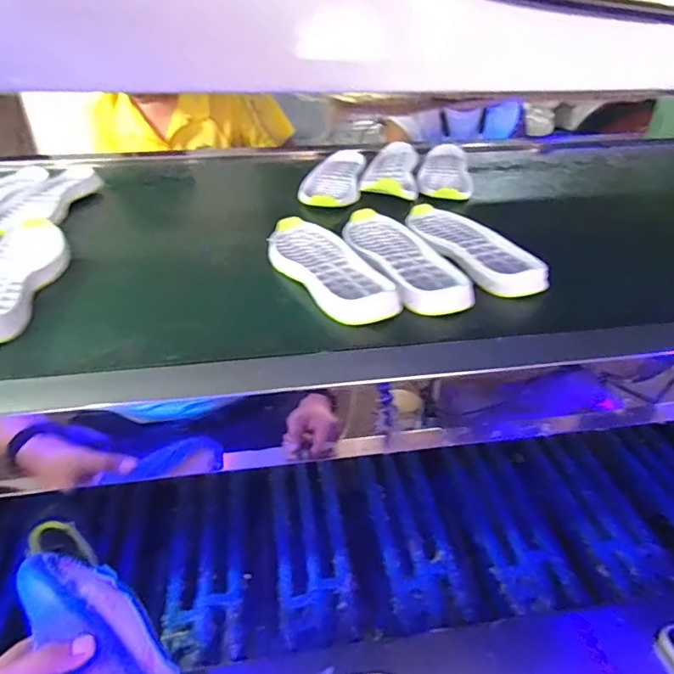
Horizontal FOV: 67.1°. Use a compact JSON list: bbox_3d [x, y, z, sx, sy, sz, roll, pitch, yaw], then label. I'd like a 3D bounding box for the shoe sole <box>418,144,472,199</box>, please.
[{"bbox_3d":[0.184,-0.294,0.867,0.082,0.022,0.257,5,42,8],"label":"shoe sole"}]

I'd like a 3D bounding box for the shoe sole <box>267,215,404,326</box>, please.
[{"bbox_3d":[-0.016,-0.086,0.557,0.088,0.030,0.233,-18,44,-18],"label":"shoe sole"}]

